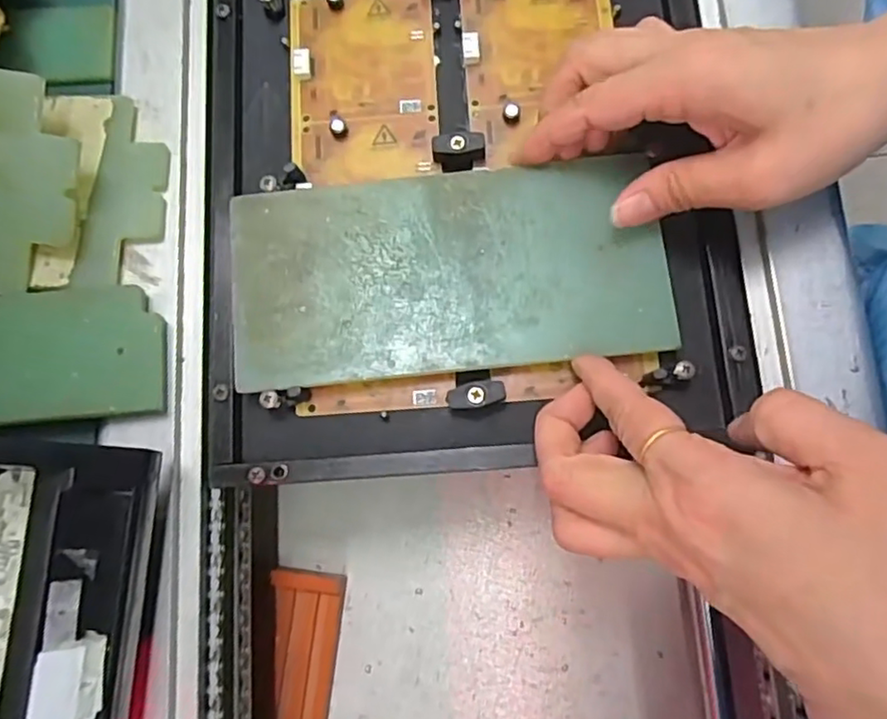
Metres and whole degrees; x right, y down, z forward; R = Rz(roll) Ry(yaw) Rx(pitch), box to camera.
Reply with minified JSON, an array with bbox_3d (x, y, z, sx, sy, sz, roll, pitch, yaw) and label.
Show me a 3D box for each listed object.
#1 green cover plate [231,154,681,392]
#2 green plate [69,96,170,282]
[{"bbox_3d":[0.002,-0.040,0.282,0.186,0.004,0.089,-4,78,1],"label":"green cover plate"},{"bbox_3d":[-0.145,-0.077,0.297,0.042,0.009,0.090,3,78,2],"label":"green plate"}]

